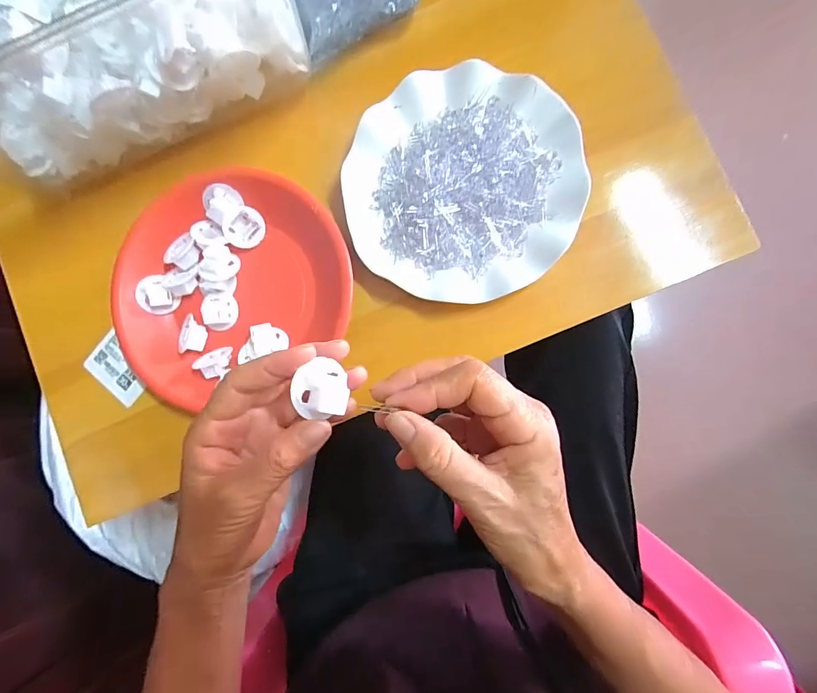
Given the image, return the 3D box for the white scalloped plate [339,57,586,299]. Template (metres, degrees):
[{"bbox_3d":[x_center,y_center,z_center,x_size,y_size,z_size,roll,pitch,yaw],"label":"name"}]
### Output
[{"bbox_3d":[0.042,-0.127,0.324,0.177,0.031,0.178,0,86,4],"label":"white scalloped plate"}]

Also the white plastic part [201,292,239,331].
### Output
[{"bbox_3d":[-0.158,-0.030,0.340,0.027,0.012,0.030,-5,86,4],"label":"white plastic part"}]

